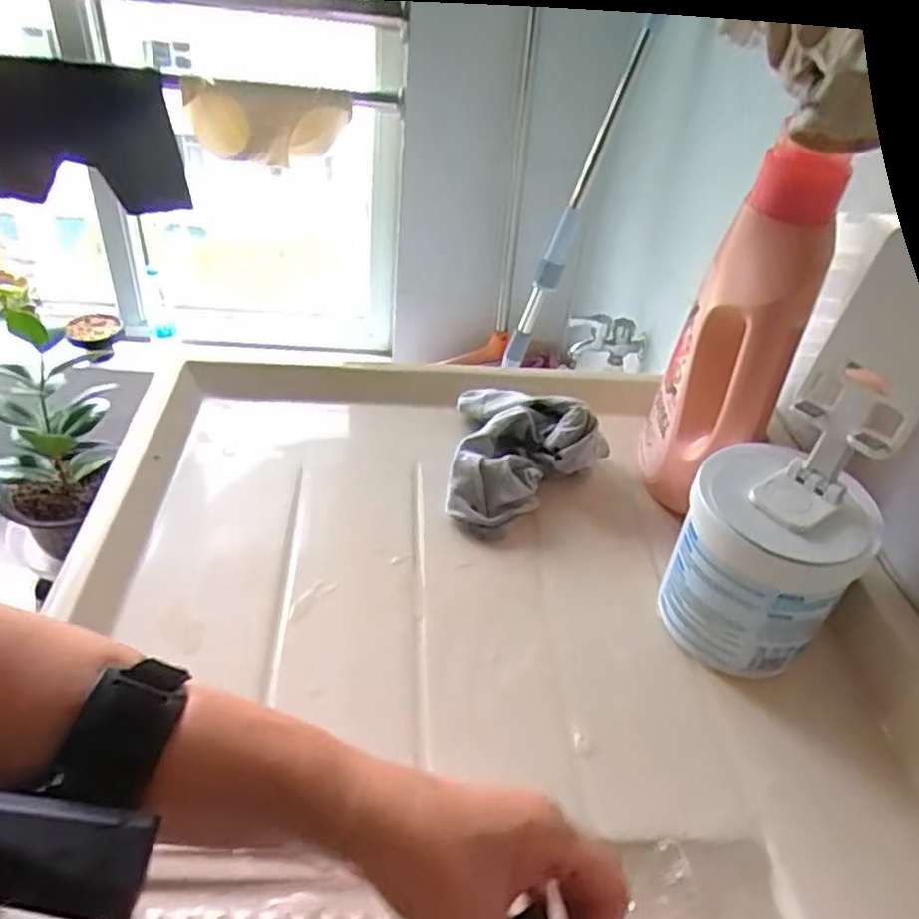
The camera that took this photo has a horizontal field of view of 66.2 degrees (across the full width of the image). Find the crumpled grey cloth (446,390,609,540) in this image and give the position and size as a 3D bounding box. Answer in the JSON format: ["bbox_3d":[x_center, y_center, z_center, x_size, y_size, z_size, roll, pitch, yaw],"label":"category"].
[{"bbox_3d":[0.055,-0.004,0.604,0.126,0.076,0.145,11,39,5],"label":"crumpled grey cloth"}]

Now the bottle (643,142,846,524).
[{"bbox_3d":[0.202,-0.075,0.531,0.079,0.283,0.092,21,41,17],"label":"bottle"}]

